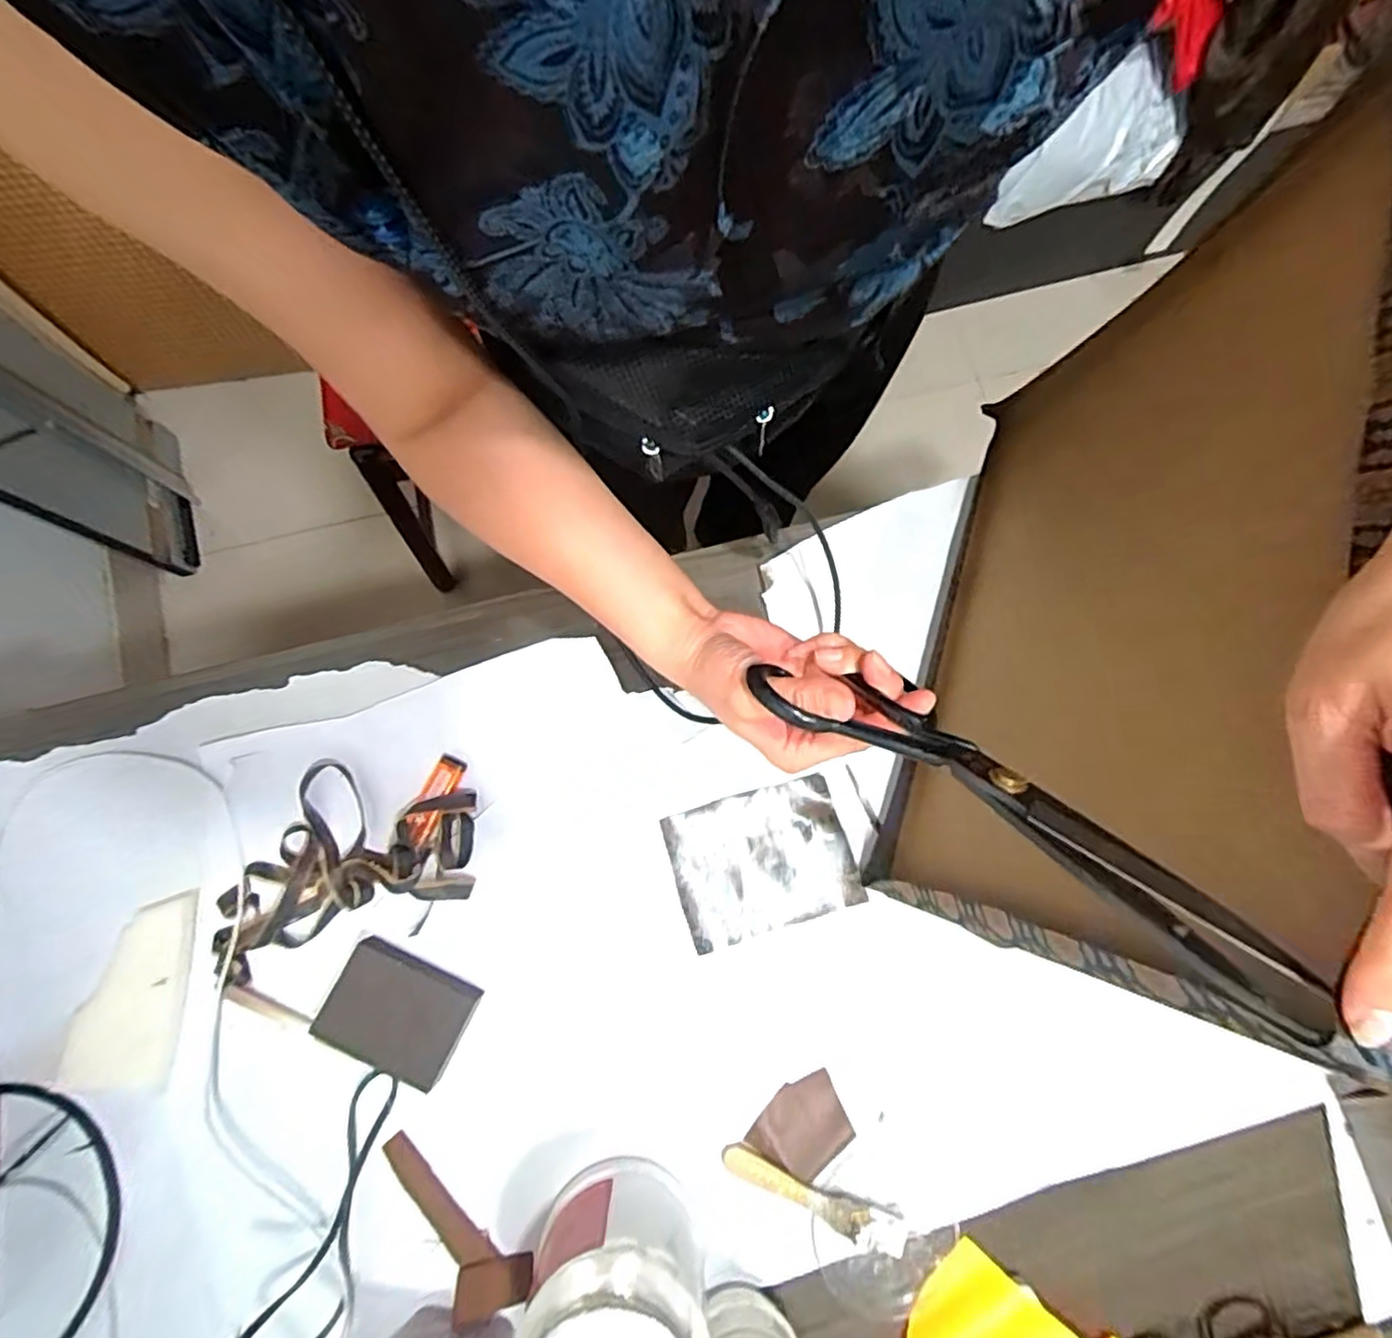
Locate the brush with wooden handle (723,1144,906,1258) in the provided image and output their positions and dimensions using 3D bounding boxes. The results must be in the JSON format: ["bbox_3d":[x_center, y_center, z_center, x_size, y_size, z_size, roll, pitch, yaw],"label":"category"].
[{"bbox_3d":[0.084,0.383,0.480,0.138,0.014,0.024,22,78,2],"label":"brush with wooden handle"}]

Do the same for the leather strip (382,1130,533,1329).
[{"bbox_3d":[-0.179,0.400,0.476,0.139,0.023,0.044,41,79,6],"label":"leather strip"}]

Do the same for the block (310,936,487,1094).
[{"bbox_3d":[-0.213,0.246,0.475,0.093,0.024,0.072,26,78,3],"label":"block"}]

